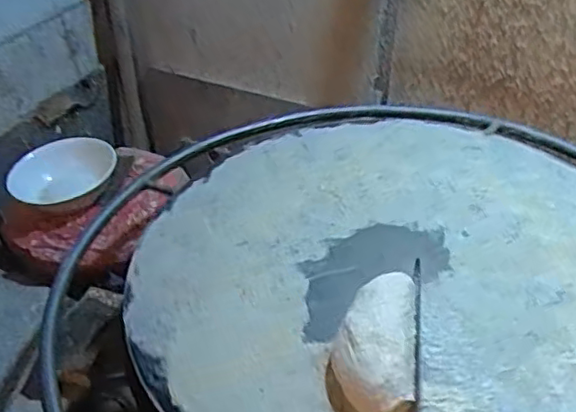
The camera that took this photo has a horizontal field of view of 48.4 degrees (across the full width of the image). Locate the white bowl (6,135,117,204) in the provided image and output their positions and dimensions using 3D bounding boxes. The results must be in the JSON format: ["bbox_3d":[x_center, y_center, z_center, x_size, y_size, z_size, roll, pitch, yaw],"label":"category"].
[{"bbox_3d":[-0.409,-0.055,1.161,0.179,0.062,0.181,-2,38,2],"label":"white bowl"}]

